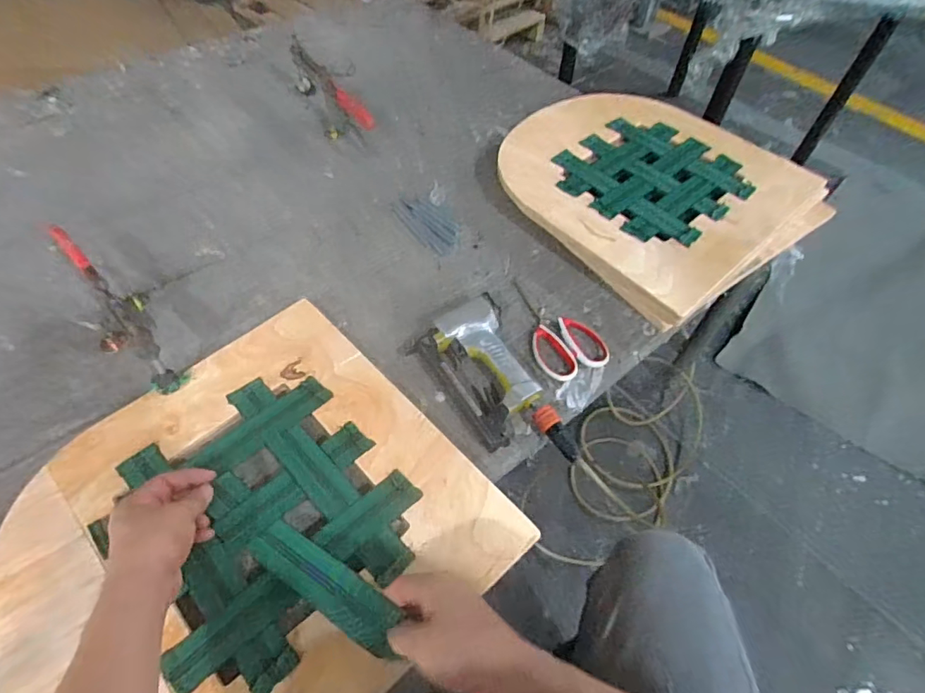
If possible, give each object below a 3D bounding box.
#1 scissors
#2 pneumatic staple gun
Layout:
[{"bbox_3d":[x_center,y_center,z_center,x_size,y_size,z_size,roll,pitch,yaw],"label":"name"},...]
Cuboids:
[{"bbox_3d":[0.131,-0.034,0.750,0.094,0.010,0.175,-19,57,-17],"label":"scissors"},{"bbox_3d":[0.040,0.047,0.665,0.117,0.041,0.242,-22,58,-19],"label":"pneumatic staple gun"}]

